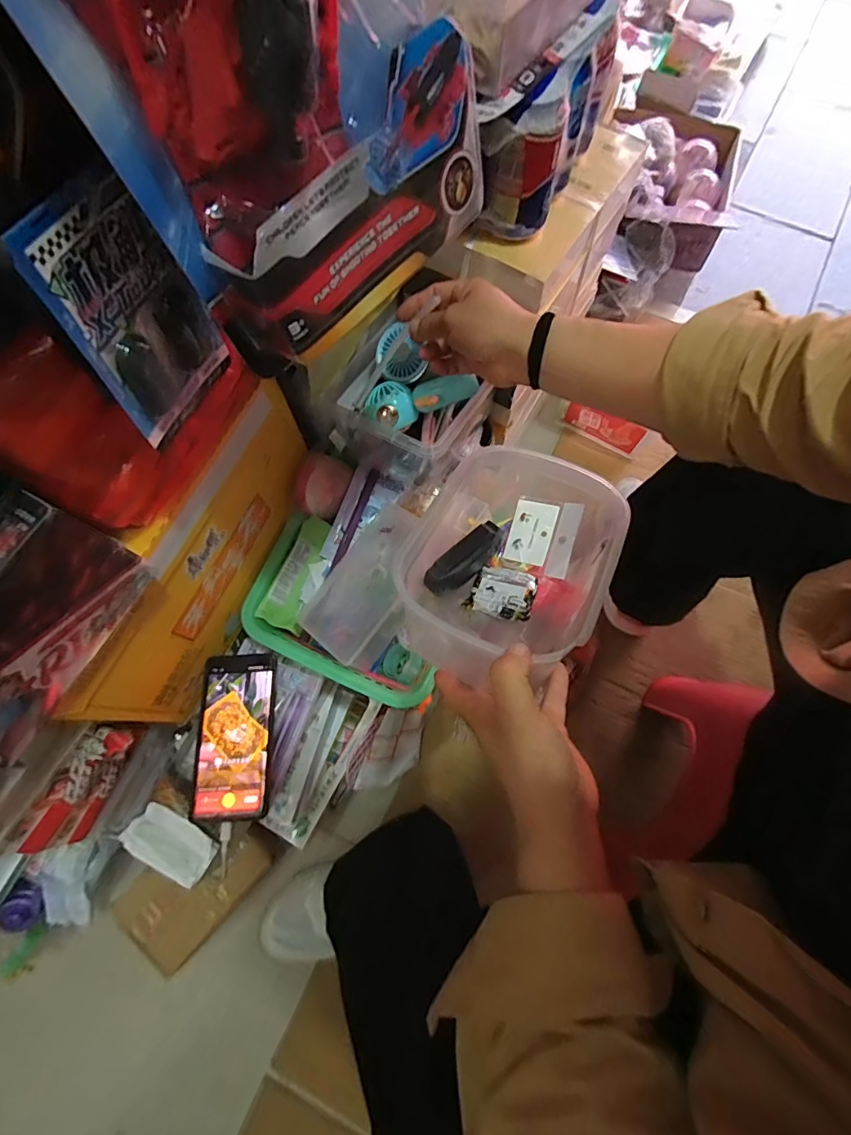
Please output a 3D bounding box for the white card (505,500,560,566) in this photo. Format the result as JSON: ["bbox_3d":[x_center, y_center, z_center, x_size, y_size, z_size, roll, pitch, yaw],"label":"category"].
[{"bbox_3d":[0.101,-0.034,0.458,0.041,0.004,0.059,15,85,25],"label":"white card"}]

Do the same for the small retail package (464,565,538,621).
[{"bbox_3d":[0.072,0.021,0.436,0.055,0.008,0.054,18,61,19],"label":"small retail package"}]

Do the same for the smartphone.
[{"bbox_3d":[-0.205,0.175,0.507,0.079,0.016,0.164,-2,68,-3],"label":"smartphone"}]

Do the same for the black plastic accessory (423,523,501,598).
[{"bbox_3d":[0.037,-0.008,0.439,0.028,0.029,0.083,42,76,13],"label":"black plastic accessory"}]

